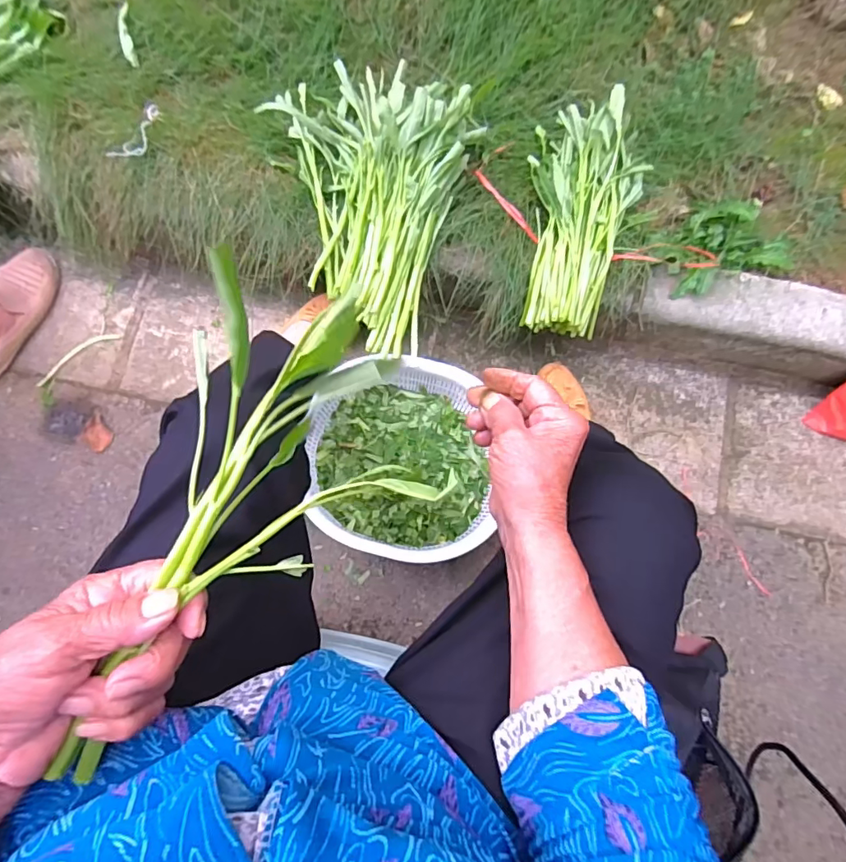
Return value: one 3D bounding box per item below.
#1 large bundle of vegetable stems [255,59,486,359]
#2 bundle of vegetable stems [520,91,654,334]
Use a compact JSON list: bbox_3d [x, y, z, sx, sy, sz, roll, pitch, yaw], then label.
[{"bbox_3d":[-0.078,-0.322,0.733,0.278,0.129,0.409,2,81,-3],"label":"large bundle of vegetable stems"},{"bbox_3d":[0.227,-0.312,0.735,0.149,0.090,0.338,7,81,-2],"label":"bundle of vegetable stems"}]

